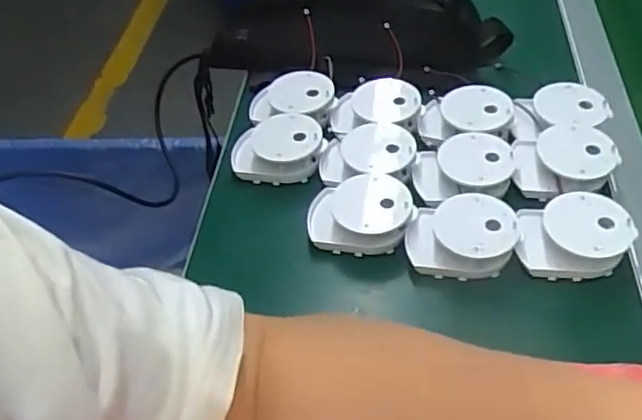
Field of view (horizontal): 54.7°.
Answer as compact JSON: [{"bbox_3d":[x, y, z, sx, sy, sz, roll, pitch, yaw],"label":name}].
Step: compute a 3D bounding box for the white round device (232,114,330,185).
[{"bbox_3d":[-0.037,-0.057,0.570,0.080,0.036,0.062,6,48,9],"label":"white round device"}]

